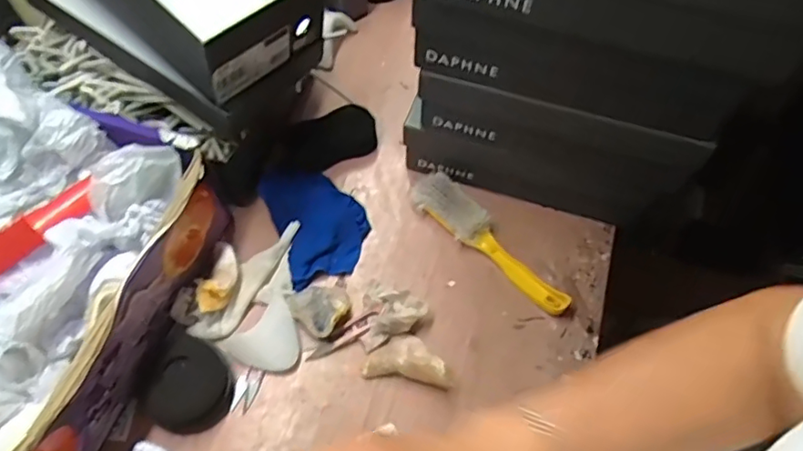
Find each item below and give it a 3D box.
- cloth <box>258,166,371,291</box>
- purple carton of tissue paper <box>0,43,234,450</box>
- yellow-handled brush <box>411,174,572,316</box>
[{"bbox_3d":[-0.102,-0.008,0.707,0.108,0.030,0.145,-20,75,-20],"label":"cloth"},{"bbox_3d":[-0.389,0.055,0.559,0.282,0.185,0.382,19,63,9],"label":"purple carton of tissue paper"},{"bbox_3d":[0.107,0.017,0.686,0.229,0.040,0.047,41,68,19],"label":"yellow-handled brush"}]

